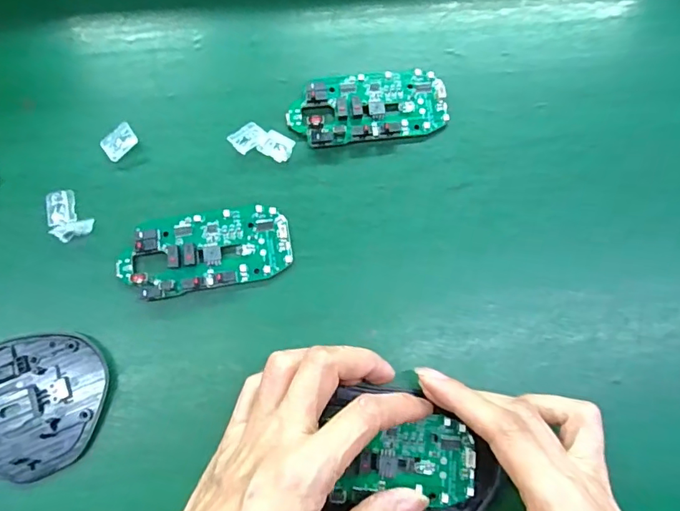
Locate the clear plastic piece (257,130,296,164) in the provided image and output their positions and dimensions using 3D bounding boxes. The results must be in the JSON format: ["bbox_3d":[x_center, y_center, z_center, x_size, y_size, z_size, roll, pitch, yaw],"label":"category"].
[{"bbox_3d":[-0.039,-0.067,0.302,0.019,0.004,0.016,30,78,6],"label":"clear plastic piece"}]

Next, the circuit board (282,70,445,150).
[{"bbox_3d":[0.017,-0.093,0.304,0.096,0.016,0.044,-8,77,-3],"label":"circuit board"}]

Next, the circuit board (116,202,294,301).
[{"bbox_3d":[-0.079,-0.003,0.286,0.097,0.011,0.046,-10,77,-3],"label":"circuit board"}]

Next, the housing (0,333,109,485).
[{"bbox_3d":[-0.184,0.086,0.262,0.111,0.006,0.073,-18,78,-5],"label":"housing"}]

